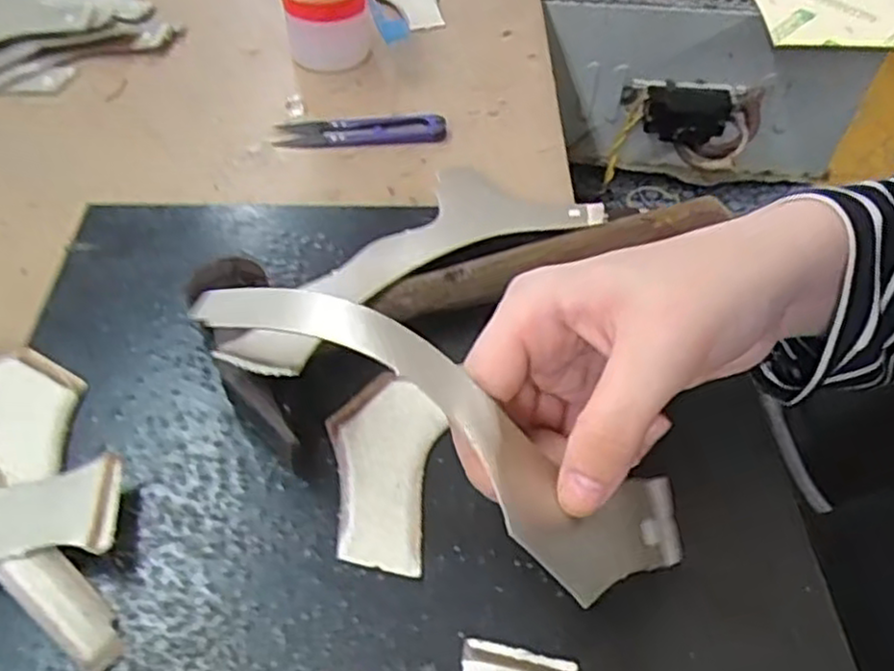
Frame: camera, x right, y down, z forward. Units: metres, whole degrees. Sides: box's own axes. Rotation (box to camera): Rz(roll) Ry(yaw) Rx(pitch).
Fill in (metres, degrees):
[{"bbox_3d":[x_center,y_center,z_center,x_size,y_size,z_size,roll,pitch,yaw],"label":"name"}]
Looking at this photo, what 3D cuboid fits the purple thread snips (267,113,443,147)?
[{"bbox_3d":[-0.052,-0.127,0.450,0.101,0.008,0.022,-1,51,-3],"label":"purple thread snips"}]

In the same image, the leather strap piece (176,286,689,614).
[{"bbox_3d":[-0.002,0.025,0.236,0.172,0.035,0.055,34,58,3],"label":"leather strap piece"}]

